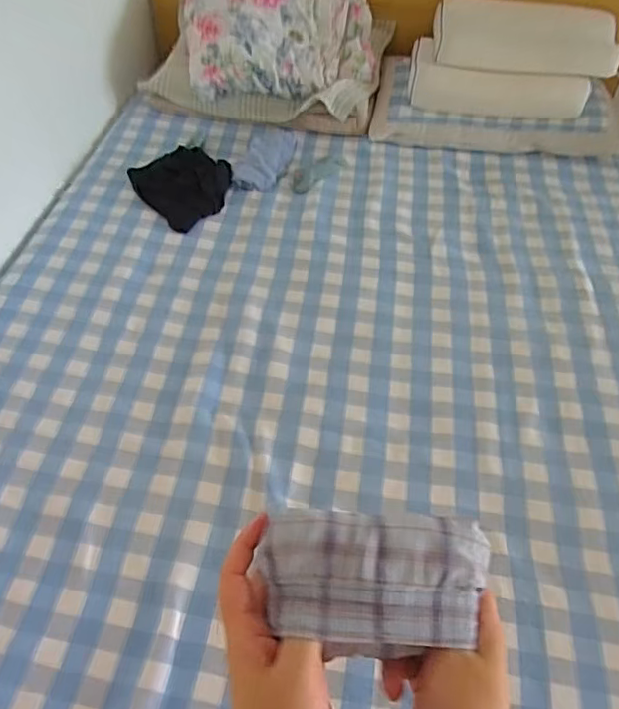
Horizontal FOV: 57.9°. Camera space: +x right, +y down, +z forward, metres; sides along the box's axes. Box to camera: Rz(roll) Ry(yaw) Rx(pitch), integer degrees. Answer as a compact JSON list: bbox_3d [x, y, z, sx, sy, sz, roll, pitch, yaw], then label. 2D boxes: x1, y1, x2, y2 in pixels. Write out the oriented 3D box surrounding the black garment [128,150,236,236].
[{"bbox_3d":[-0.321,-0.448,1.442,0.238,0.041,0.276,-36,61,-25],"label":"black garment"}]

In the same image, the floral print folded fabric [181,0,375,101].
[{"bbox_3d":[-0.095,-0.918,1.623,0.561,0.130,0.447,7,71,-6],"label":"floral print folded fabric"}]

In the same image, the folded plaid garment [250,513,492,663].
[{"bbox_3d":[0.044,0.136,0.344,0.137,0.037,0.076,0,52,-1],"label":"folded plaid garment"}]

